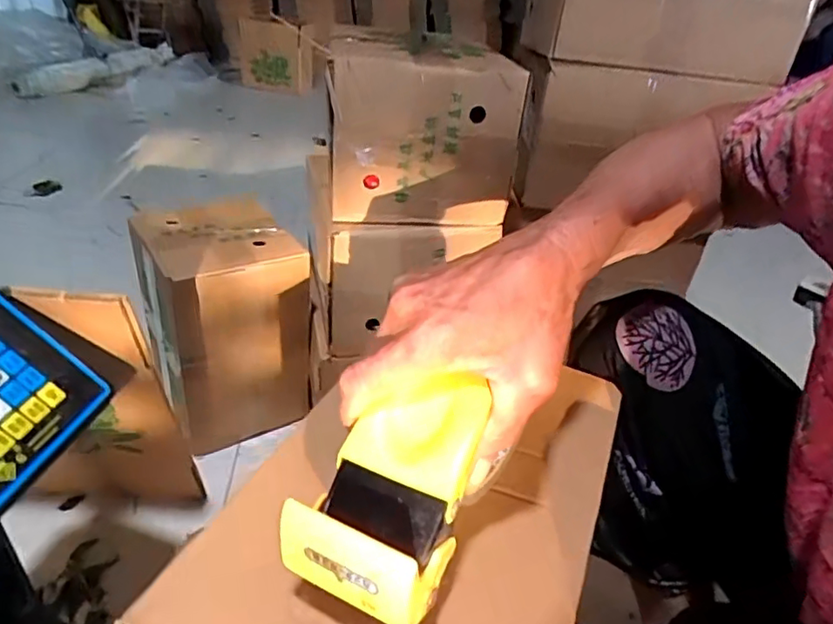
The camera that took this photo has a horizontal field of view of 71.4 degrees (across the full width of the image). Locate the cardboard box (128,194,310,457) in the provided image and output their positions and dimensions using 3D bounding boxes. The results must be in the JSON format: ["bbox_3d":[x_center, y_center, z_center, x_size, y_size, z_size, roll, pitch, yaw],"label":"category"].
[{"bbox_3d":[-0.303,0.010,0.898,0.198,0.295,0.224,-16,38,-31],"label":"cardboard box"}]

